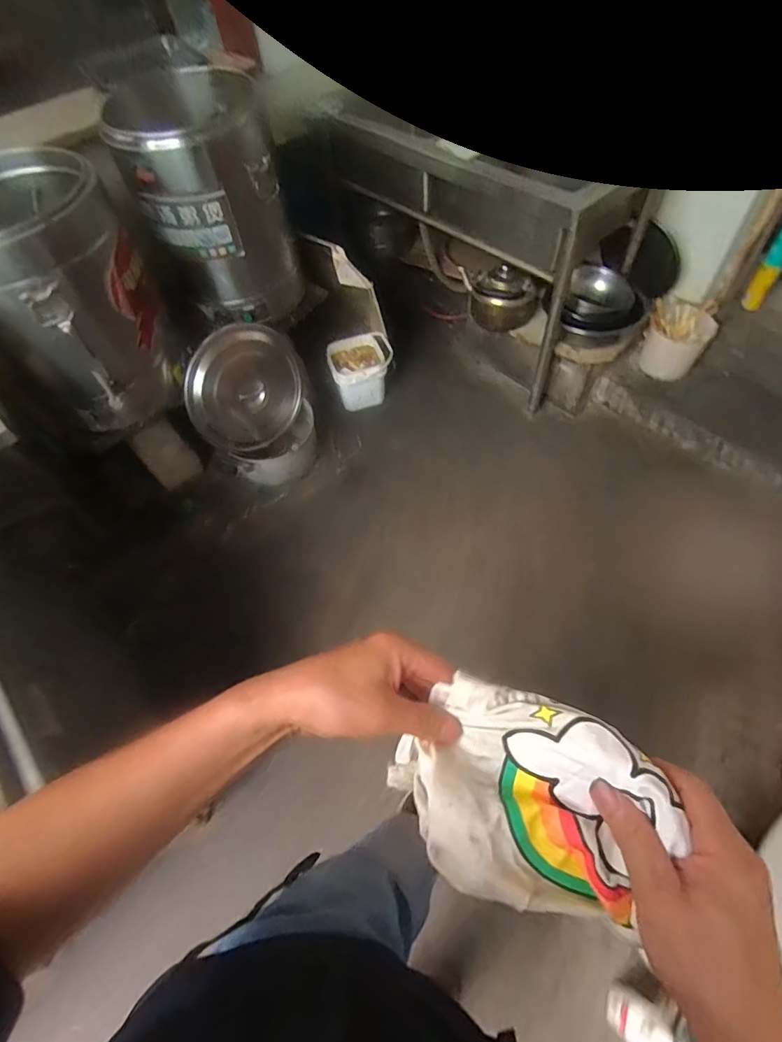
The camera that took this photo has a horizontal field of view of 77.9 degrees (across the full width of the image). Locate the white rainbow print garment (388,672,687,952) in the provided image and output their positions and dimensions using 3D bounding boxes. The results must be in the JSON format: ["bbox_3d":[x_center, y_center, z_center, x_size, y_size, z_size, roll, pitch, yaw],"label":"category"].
[{"bbox_3d":[0.083,0.174,0.308,0.164,0.056,0.115,11,59,12],"label":"white rainbow print garment"}]

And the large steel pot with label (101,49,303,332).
[{"bbox_3d":[-0.531,-0.947,1.467,0.380,0.547,0.372,-32,60,-15],"label":"large steel pot with label"}]

